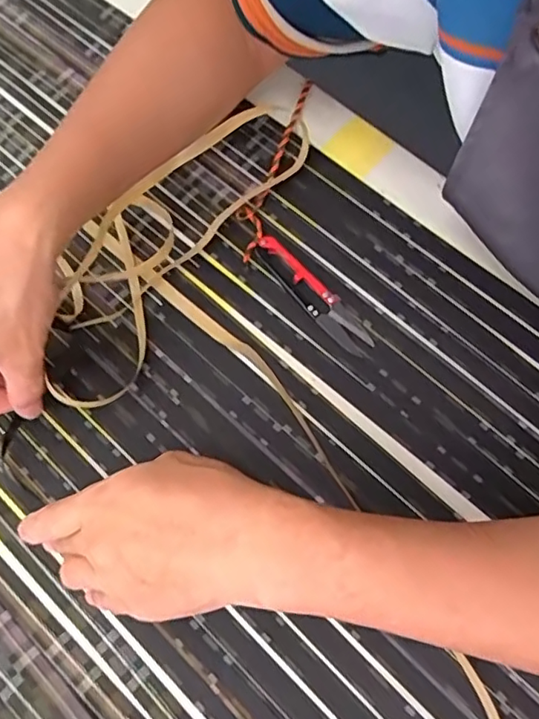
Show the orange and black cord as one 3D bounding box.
[{"bbox_3d":[0.001,-0.145,0.424,0.022,0.009,0.158,15,73,7],"label":"orange and black cord"}]

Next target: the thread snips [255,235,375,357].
[{"bbox_3d":[0.030,-0.046,0.390,0.022,0.010,0.103,-38,75,-10],"label":"thread snips"}]

